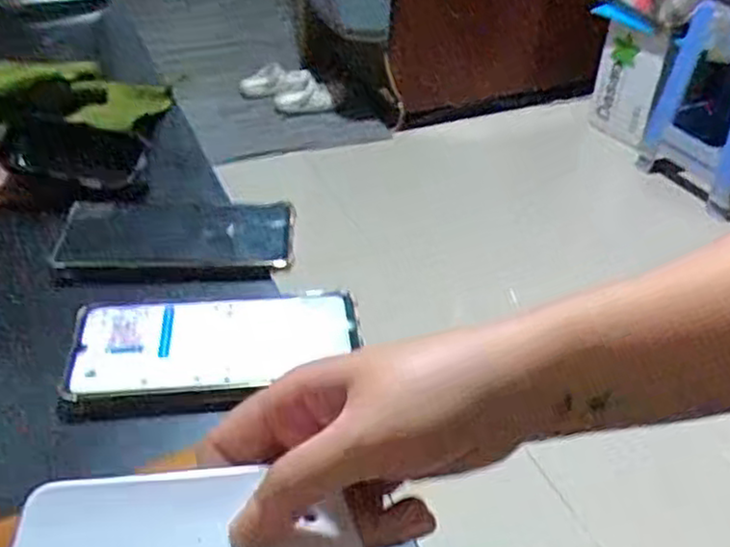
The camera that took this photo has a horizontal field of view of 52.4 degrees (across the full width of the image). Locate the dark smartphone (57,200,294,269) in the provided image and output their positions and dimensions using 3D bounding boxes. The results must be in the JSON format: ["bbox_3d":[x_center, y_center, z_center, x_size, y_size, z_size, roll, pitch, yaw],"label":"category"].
[{"bbox_3d":[-0.132,-0.028,0.521,0.157,0.012,0.070,0,38,-3],"label":"dark smartphone"}]

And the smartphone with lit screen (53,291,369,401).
[{"bbox_3d":[-0.088,0.038,0.437,0.164,0.009,0.072,-4,38,-7],"label":"smartphone with lit screen"}]

